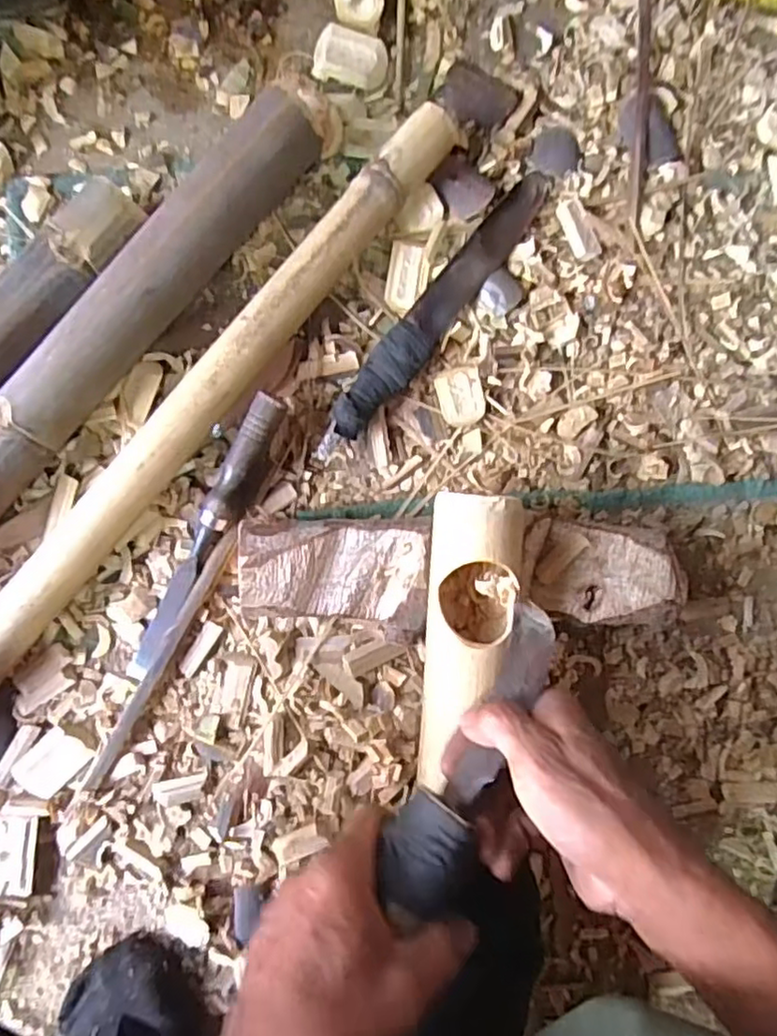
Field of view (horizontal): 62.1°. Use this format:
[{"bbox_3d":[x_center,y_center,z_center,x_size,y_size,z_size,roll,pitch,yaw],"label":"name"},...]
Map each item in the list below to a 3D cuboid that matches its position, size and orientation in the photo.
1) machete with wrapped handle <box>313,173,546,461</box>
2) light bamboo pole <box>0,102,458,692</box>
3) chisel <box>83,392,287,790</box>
[{"bbox_3d":[0.035,-0.160,0.507,0.035,0.025,0.276,40,89,-3],"label":"machete with wrapped handle"},{"bbox_3d":[-0.173,-0.045,0.481,0.051,0.052,0.657,41,89,-3],"label":"light bamboo pole"},{"bbox_3d":[-0.156,0.059,0.494,0.031,0.032,0.323,26,89,-3],"label":"chisel"}]

